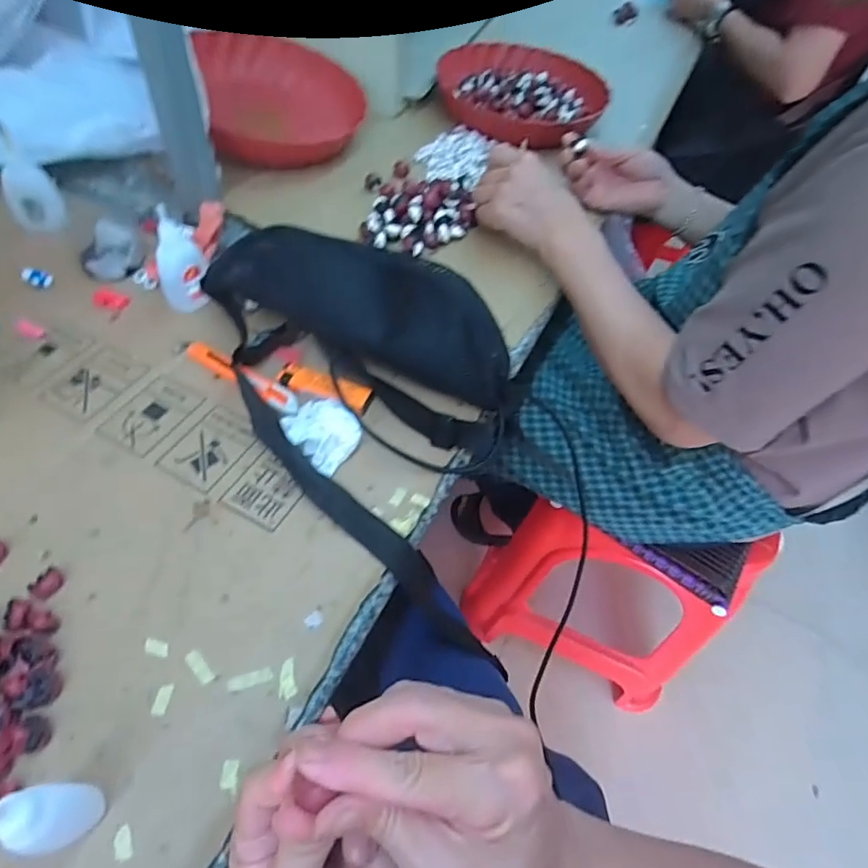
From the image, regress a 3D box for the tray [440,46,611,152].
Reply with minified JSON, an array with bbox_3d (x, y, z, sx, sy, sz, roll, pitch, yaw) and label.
[{"bbox_3d":[0.126,-0.491,0.802,0.238,0.050,0.217,25,55,9],"label":"tray"}]

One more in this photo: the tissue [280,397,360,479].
[{"bbox_3d":[-0.090,-0.004,0.444,0.064,0.015,0.049,41,59,20],"label":"tissue"}]

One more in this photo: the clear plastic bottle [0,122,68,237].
[{"bbox_3d":[-0.389,-0.236,0.537,0.044,0.089,0.034,-30,63,-26],"label":"clear plastic bottle"}]

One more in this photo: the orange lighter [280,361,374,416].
[{"bbox_3d":[-0.091,-0.041,0.472,0.078,0.010,0.026,22,54,7],"label":"orange lighter"}]

